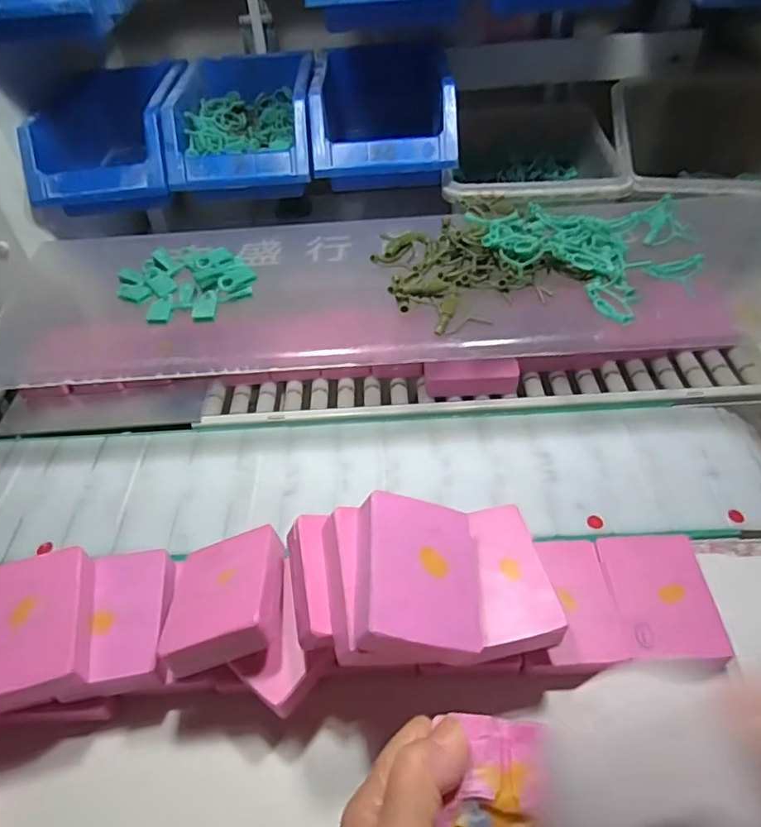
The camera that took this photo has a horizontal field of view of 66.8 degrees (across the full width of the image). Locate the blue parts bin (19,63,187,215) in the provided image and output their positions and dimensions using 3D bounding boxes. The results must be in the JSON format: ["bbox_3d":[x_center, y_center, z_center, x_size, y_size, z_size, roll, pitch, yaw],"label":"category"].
[{"bbox_3d":[-0.248,-0.268,0.552,0.126,0.079,0.188,-2,46,2],"label":"blue parts bin"}]

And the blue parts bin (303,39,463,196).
[{"bbox_3d":[-0.002,-0.277,0.548,0.127,0.086,0.198,-7,46,-3],"label":"blue parts bin"}]

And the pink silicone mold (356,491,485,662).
[{"bbox_3d":[0.018,0.081,0.291,0.061,0.023,0.082,15,44,-13],"label":"pink silicone mold"}]

